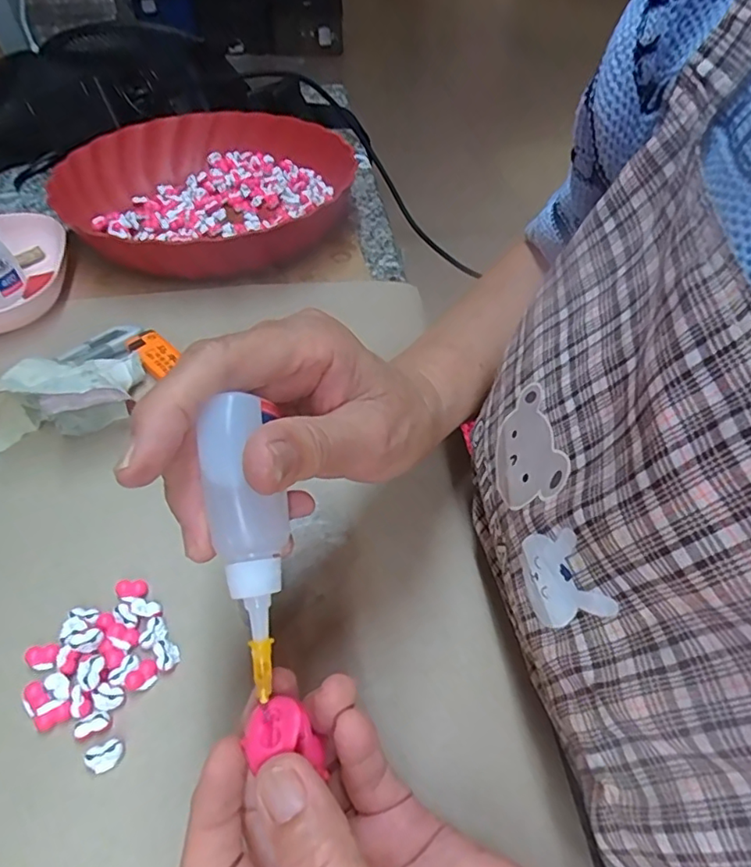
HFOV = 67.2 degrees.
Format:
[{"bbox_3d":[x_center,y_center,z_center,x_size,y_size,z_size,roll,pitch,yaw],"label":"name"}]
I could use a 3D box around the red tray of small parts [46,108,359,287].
[{"bbox_3d":[-0.135,-0.201,0.479,0.234,0.056,0.242,-22,54,-18],"label":"red tray of small parts"}]

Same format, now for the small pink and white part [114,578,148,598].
[{"bbox_3d":[-0.120,0.076,0.277,0.015,0.004,0.009,4,50,3],"label":"small pink and white part"}]

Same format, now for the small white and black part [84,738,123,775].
[{"bbox_3d":[-0.110,0.132,0.232,0.014,0.009,0.010,-34,58,-26],"label":"small white and black part"}]

